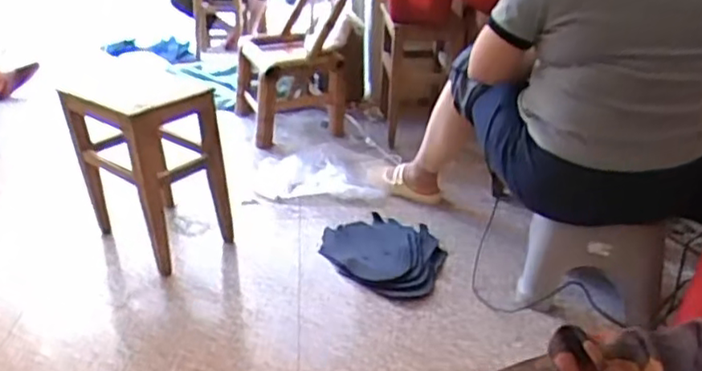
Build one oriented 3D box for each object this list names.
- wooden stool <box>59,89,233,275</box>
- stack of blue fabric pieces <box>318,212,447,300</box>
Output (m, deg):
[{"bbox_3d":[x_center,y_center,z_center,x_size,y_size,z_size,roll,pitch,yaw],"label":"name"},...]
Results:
[{"bbox_3d":[-0.484,-0.037,1.545,0.312,0.392,0.225,21,35,36],"label":"wooden stool"},{"bbox_3d":[0.083,0.151,1.558,0.335,0.038,0.264,18,33,33],"label":"stack of blue fabric pieces"}]

